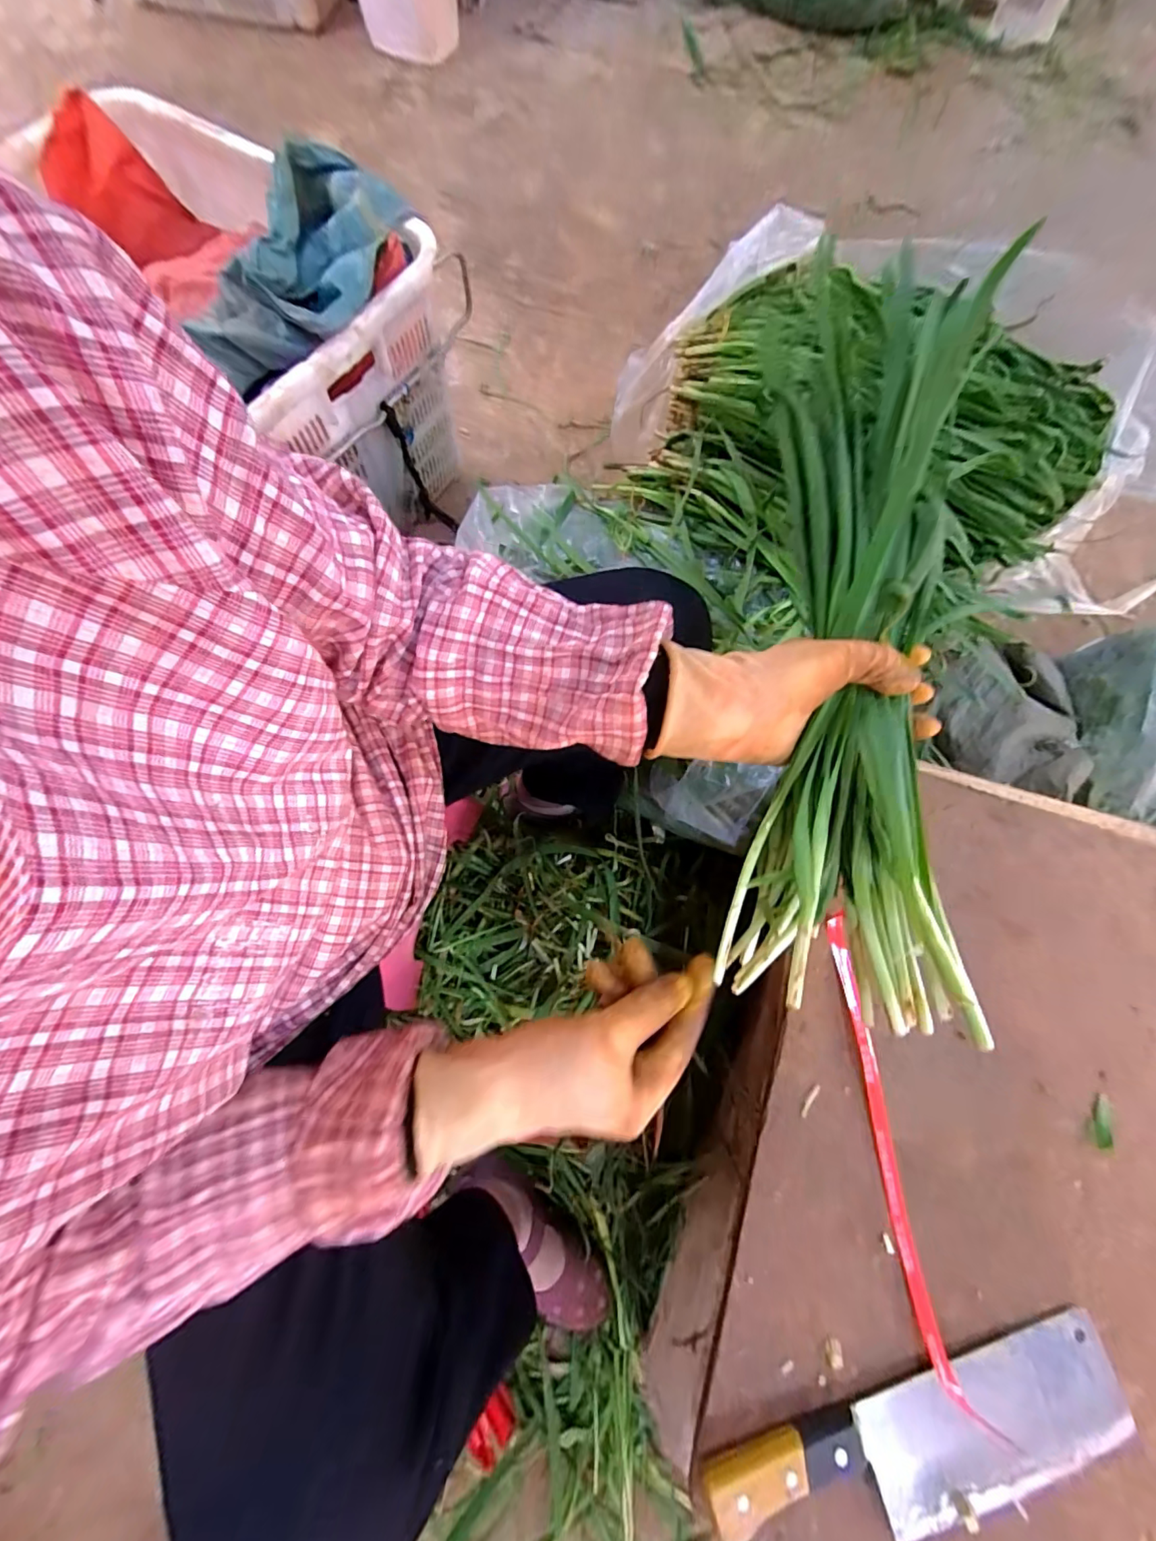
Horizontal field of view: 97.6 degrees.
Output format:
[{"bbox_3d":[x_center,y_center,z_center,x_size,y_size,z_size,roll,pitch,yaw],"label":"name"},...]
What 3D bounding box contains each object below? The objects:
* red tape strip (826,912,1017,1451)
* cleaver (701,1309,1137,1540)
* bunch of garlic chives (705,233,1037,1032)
[{"bbox_3d":[0.223,0.265,0.355,0.027,0.018,0.312,-7,74,-3],"label":"red tape strip"},{"bbox_3d":[0.213,0.417,0.308,0.265,0.022,0.070,-13,74,-5],"label":"cleaver"},{"bbox_3d":[0.171,-0.075,0.304,0.115,0.089,0.429,6,89,1],"label":"bunch of garlic chives"}]

